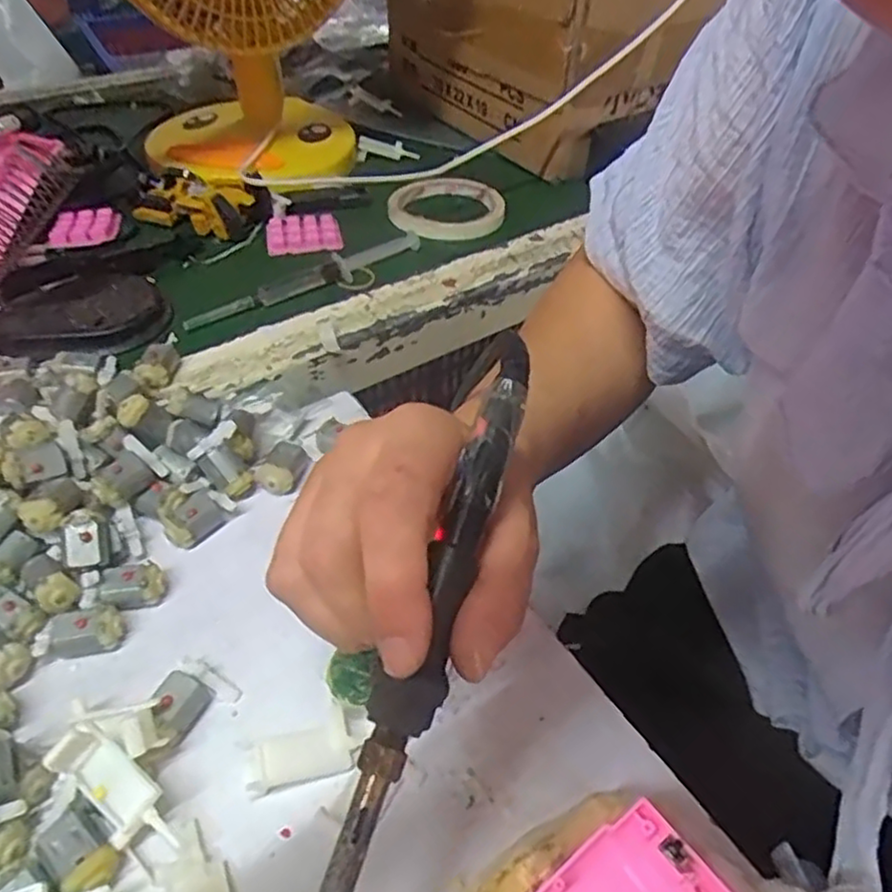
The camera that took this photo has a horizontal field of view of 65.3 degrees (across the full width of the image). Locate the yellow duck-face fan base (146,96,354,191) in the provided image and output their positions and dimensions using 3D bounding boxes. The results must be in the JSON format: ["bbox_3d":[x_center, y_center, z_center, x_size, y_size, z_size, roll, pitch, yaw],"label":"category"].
[{"bbox_3d":[-0.186,-0.289,0.649,0.195,0.025,0.182,1,45,-1],"label":"yellow duck-face fan base"}]

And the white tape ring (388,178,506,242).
[{"bbox_3d":[0.001,-0.204,0.598,0.099,0.011,0.097,1,45,-1],"label":"white tape ring"}]

